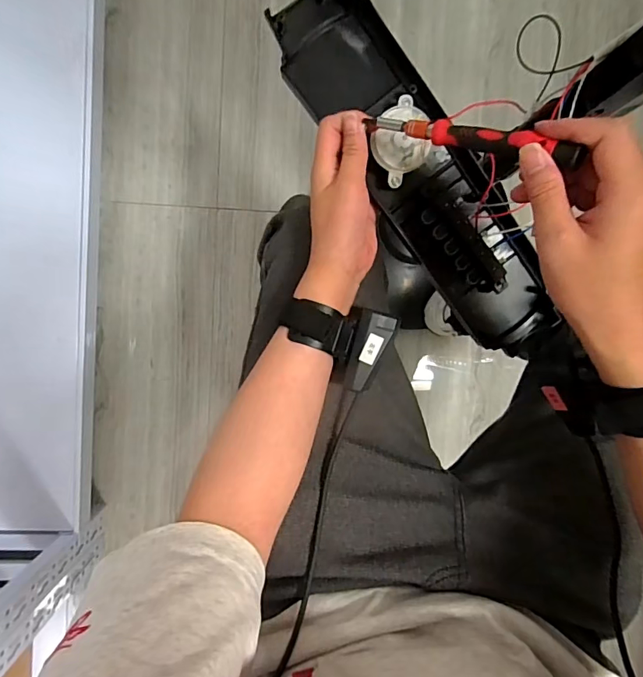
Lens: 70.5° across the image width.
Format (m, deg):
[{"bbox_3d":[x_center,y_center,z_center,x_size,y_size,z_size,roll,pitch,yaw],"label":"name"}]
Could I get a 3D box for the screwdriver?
[{"bbox_3d":[0.092,-0.138,0.309,0.166,0.016,0.016,32,89,40],"label":"screwdriver"}]

